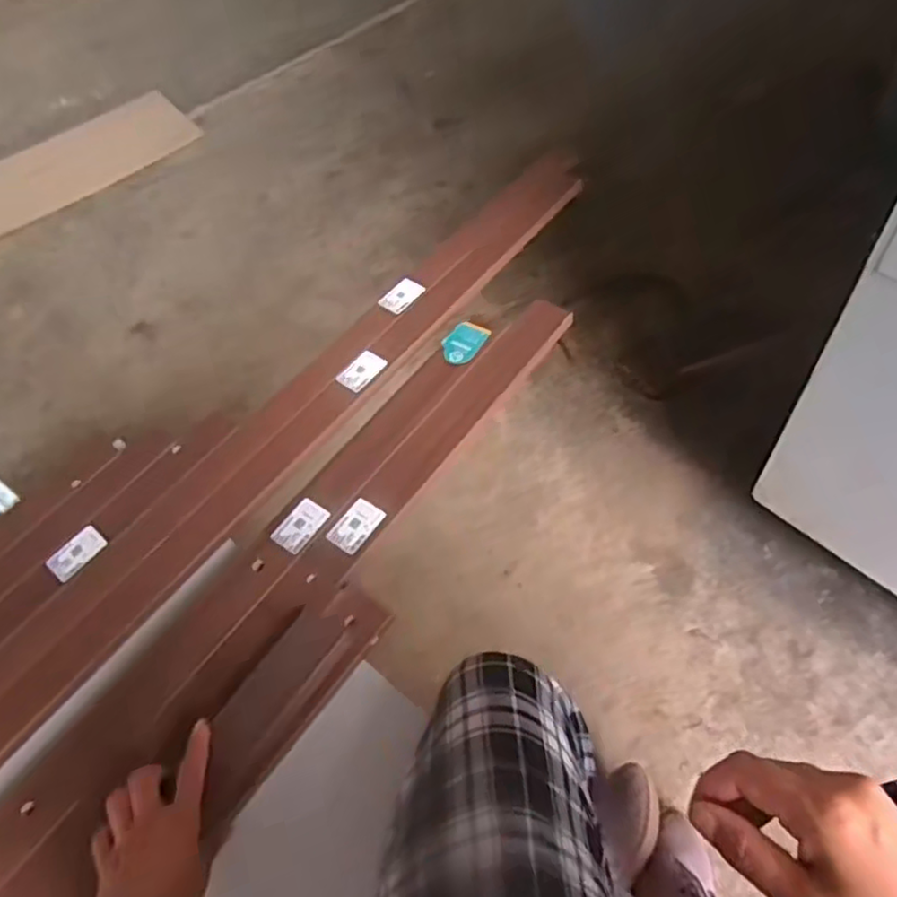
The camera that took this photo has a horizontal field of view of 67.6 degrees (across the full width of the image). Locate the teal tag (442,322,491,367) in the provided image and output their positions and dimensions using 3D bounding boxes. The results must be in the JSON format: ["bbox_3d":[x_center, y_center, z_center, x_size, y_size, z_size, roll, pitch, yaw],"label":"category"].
[{"bbox_3d":[0.020,-0.142,0.896,0.051,0.007,0.070,32,72,23],"label":"teal tag"}]

